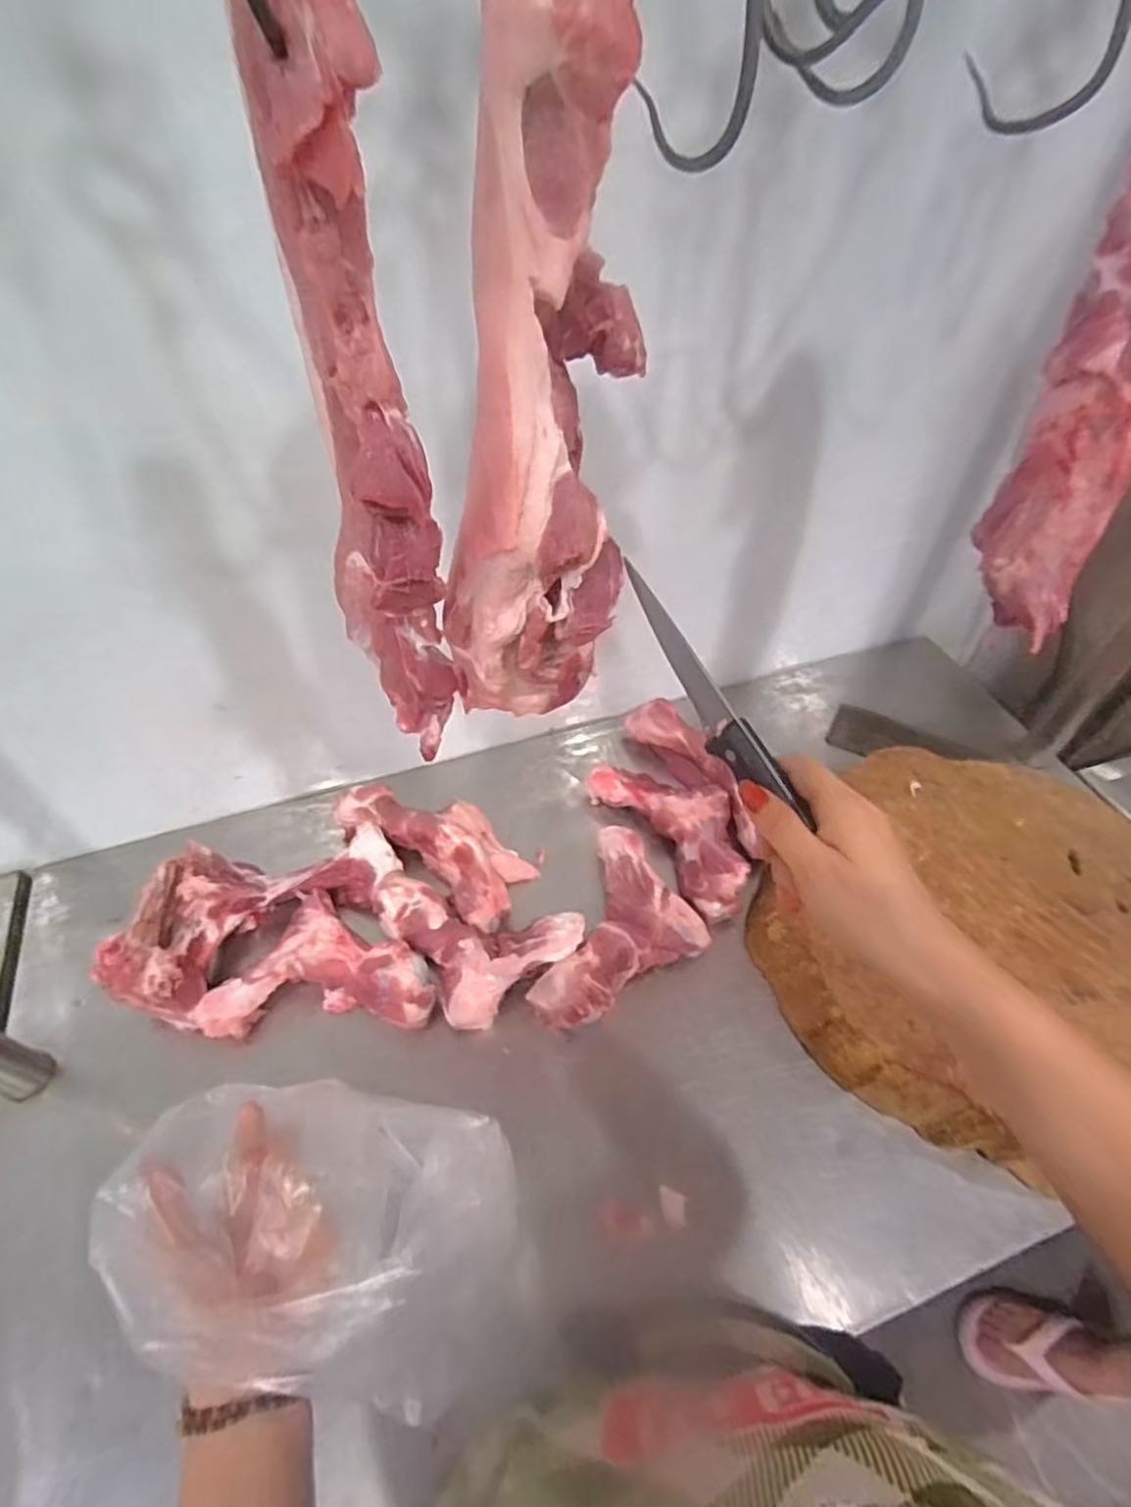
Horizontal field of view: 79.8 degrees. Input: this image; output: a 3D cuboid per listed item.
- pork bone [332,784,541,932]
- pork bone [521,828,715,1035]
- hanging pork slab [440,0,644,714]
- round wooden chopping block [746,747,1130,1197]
[{"bbox_3d":[-0.176,0.119,0.924,0.287,0.054,0.138,29,55,22],"label":"pork bone"},{"bbox_3d":[0.034,0.216,0.852,0.231,0.065,0.199,-26,54,-21],"label":"pork bone"},{"bbox_3d":[-0.020,-0.189,0.462,0.112,0.457,0.098,18,52,15],"label":"hanging pork slab"},{"bbox_3d":[0.519,0.235,0.816,0.487,0.117,0.484,0,49,0],"label":"round wooden chopping block"}]

